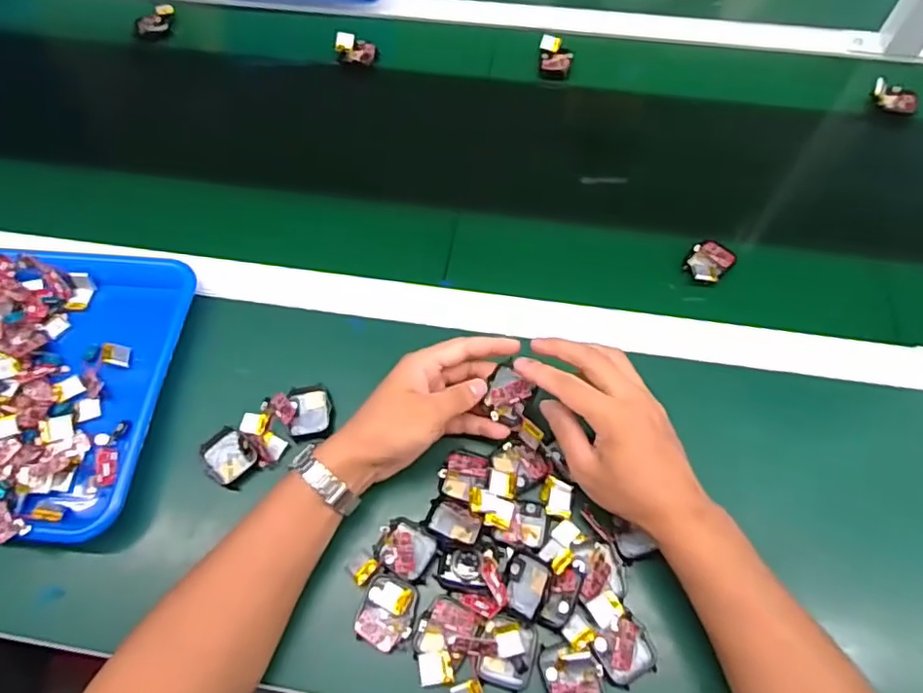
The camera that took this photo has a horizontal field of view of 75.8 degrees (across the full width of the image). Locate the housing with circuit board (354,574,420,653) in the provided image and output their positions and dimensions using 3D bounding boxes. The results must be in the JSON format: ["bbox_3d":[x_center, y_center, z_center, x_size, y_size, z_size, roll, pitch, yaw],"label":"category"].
[{"bbox_3d":[-0.053,0.191,0.426,0.039,0.008,0.047,15,64,9],"label":"housing with circuit board"}]

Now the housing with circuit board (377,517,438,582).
[{"bbox_3d":[-0.042,0.152,0.445,0.043,0.010,0.038,27,66,14],"label":"housing with circuit board"}]

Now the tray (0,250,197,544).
[{"bbox_3d":[-0.419,0.025,0.506,0.337,0.045,0.264,4,62,3],"label":"tray"}]

